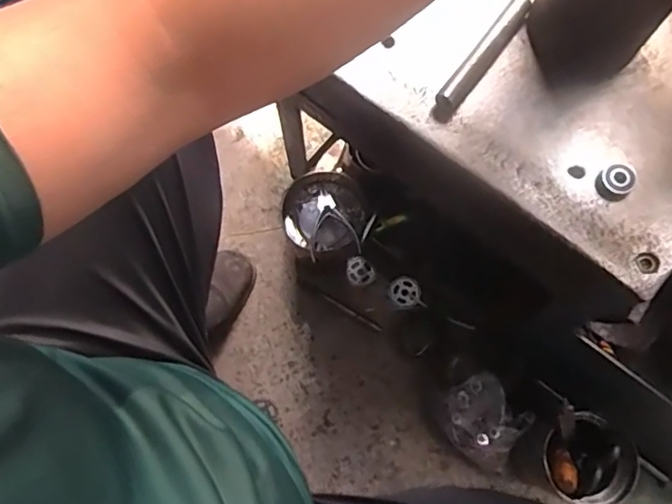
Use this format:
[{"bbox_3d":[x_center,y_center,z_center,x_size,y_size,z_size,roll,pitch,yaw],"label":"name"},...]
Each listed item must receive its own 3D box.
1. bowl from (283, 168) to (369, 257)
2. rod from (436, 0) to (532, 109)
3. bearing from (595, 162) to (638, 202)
[{"bbox_3d":[-0.016,-0.057,0.837,0.122,0.044,0.113,0,75,0],"label":"bowl"},{"bbox_3d":[0.147,-0.194,0.556,0.020,0.021,0.142,36,78,9],"label":"rod"},{"bbox_3d":[0.261,-0.065,0.523,0.034,0.015,0.031,0,75,0],"label":"bearing"}]

